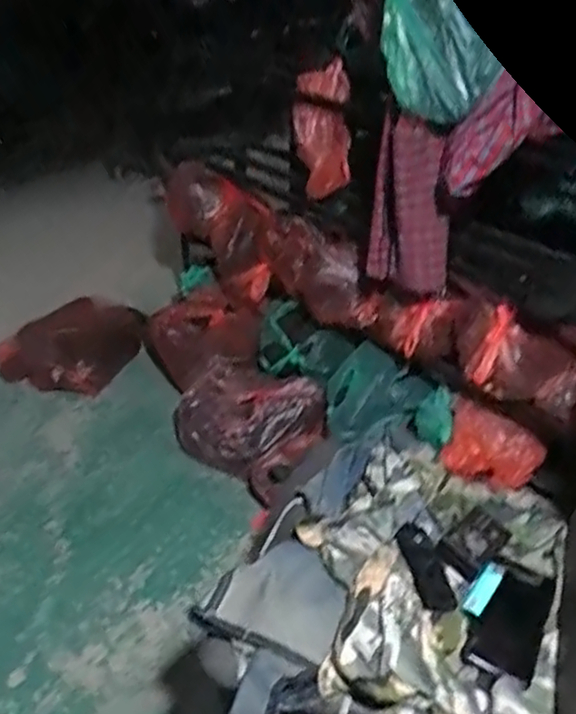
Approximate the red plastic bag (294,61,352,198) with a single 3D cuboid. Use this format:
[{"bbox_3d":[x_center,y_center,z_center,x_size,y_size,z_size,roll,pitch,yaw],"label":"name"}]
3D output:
[{"bbox_3d":[0.073,-0.474,1.490,0.132,0.265,0.083,2,35,5],"label":"red plastic bag"}]

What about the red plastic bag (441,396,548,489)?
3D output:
[{"bbox_3d":[0.426,0.187,1.422,0.197,0.112,0.119,14,38,21],"label":"red plastic bag"}]

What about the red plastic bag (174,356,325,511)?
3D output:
[{"bbox_3d":[-0.083,0.155,1.664,0.367,0.157,0.258,26,43,33],"label":"red plastic bag"}]

